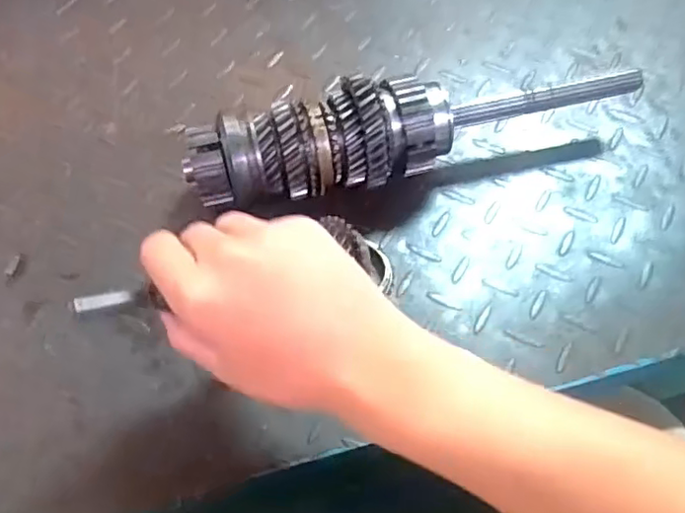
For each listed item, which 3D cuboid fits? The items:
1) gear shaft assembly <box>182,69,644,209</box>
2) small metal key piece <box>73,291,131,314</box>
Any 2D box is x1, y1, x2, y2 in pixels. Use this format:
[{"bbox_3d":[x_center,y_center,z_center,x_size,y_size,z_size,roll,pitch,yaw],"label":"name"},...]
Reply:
[{"bbox_3d":[0.054,-0.086,0.436,0.327,0.073,0.058,-11,61,-7],"label":"gear shaft assembly"},{"bbox_3d":[-0.114,0.021,0.292,0.028,0.005,0.006,-12,54,-49],"label":"small metal key piece"}]

